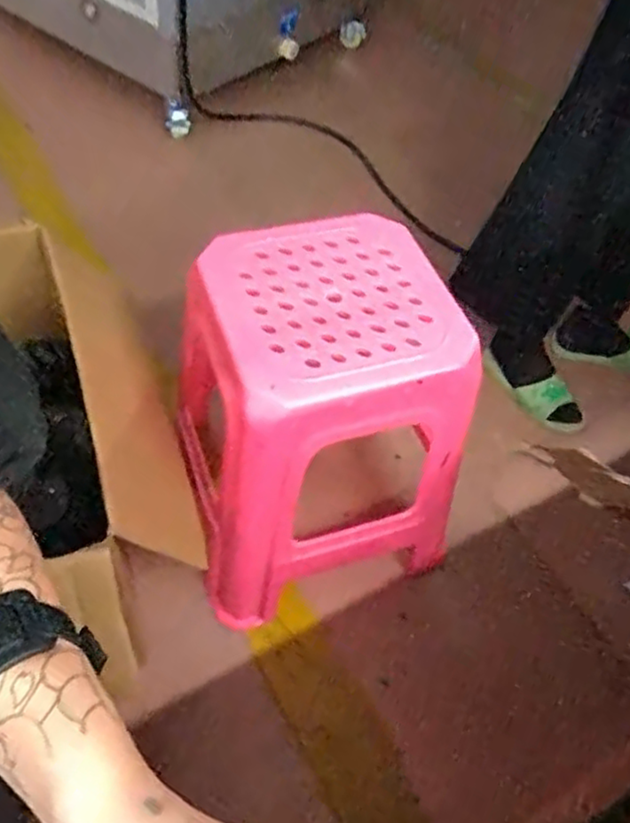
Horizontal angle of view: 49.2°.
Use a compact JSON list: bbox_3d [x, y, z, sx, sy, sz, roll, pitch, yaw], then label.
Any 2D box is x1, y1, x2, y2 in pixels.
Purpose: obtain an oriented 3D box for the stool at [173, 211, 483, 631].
[{"bbox_3d":[-0.003,0.022,0.984,0.352,0.475,0.330,-13,56,-16],"label":"stool"}]

